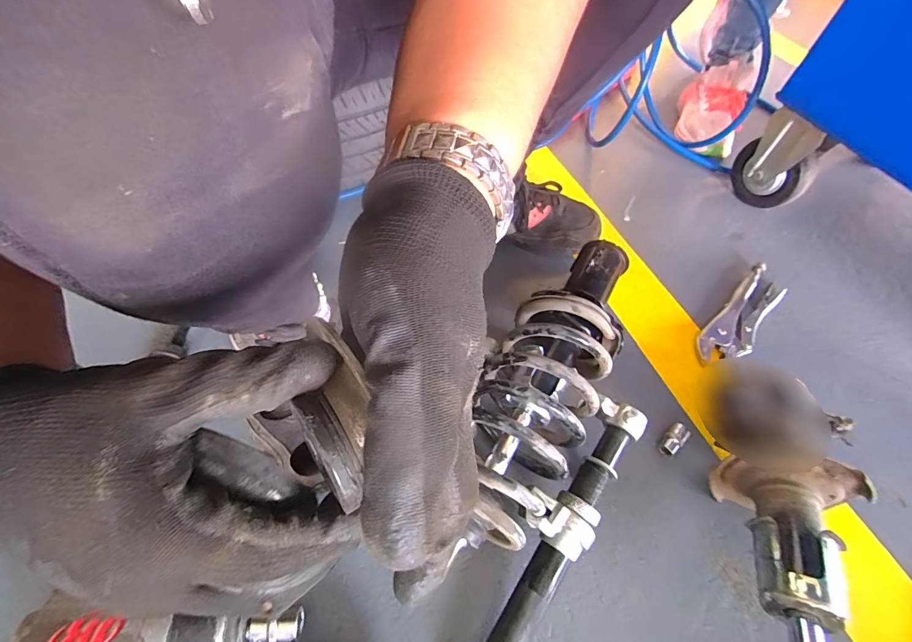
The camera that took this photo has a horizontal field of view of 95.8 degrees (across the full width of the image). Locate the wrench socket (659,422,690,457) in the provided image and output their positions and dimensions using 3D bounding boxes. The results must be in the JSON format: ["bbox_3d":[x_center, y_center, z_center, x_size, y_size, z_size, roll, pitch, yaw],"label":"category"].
[{"bbox_3d":[0.259,0.141,0.491,0.040,0.023,0.019,-37,67,-24],"label":"wrench socket"}]

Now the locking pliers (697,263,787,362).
[{"bbox_3d":[0.419,-0.007,0.603,0.210,0.024,0.058,-38,68,-25],"label":"locking pliers"}]

